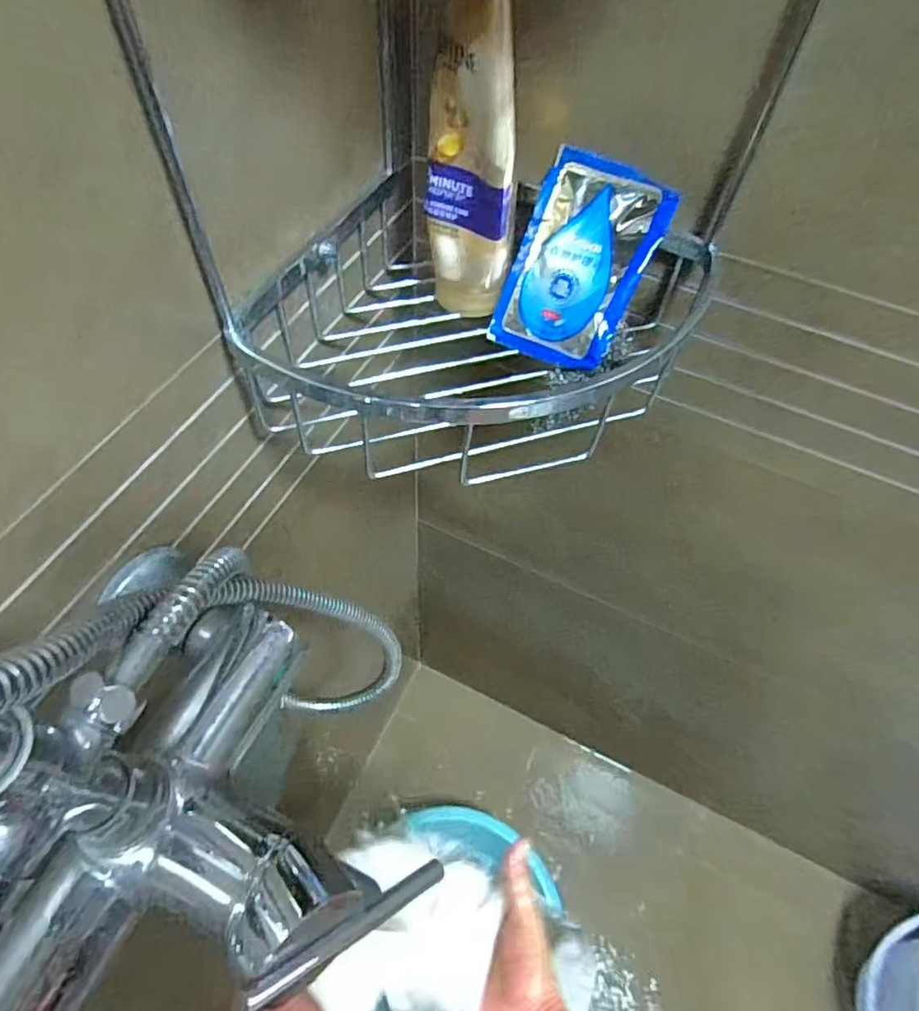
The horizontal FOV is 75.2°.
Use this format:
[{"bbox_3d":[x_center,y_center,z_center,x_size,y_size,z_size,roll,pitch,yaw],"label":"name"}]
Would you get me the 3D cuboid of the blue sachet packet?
[{"bbox_3d":[0.069,-0.143,0.353,0.078,0.113,0.009,30,17,24],"label":"blue sachet packet"}]

